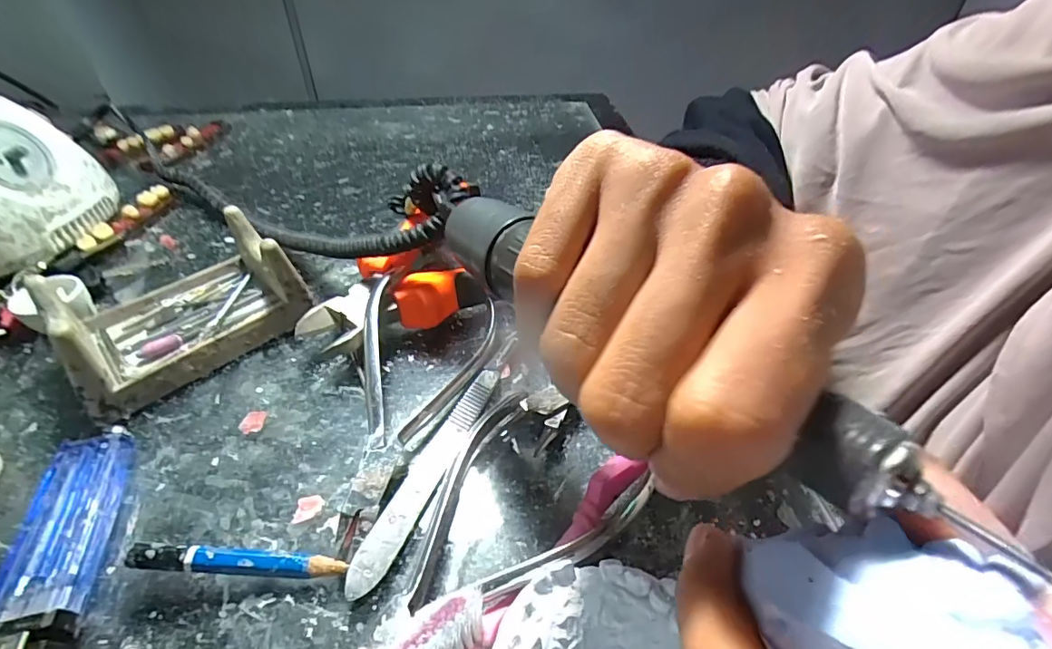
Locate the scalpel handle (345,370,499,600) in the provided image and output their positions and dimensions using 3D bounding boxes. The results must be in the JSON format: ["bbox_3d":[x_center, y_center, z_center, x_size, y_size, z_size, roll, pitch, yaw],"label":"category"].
[{"bbox_3d":[-0.035,0.054,0.194,0.012,0.005,0.099,17,45,17],"label":"scalpel handle"}]

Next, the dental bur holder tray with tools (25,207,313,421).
[{"bbox_3d":[-0.159,-0.012,0.235,0.089,0.043,0.063,-33,52,-31],"label":"dental bur holder tray with tools"}]

